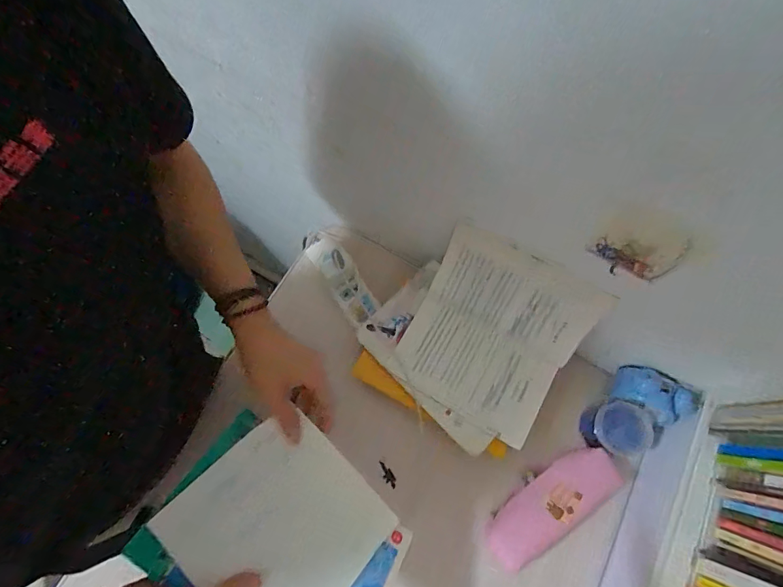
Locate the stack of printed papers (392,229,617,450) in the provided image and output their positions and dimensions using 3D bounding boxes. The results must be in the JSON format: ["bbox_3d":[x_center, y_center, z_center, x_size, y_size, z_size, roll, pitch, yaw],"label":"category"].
[{"bbox_3d":[0.127,0.054,0.515,0.198,0.057,0.220,30,101,9],"label":"stack of printed papers"}]

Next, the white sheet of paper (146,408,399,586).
[{"bbox_3d":[-0.109,0.233,0.406,0.181,0.016,0.169,46,65,5],"label":"white sheet of paper"}]

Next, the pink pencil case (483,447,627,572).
[{"bbox_3d":[0.209,0.278,0.531,0.199,0.035,0.072,-40,77,0],"label":"pink pencil case"}]

